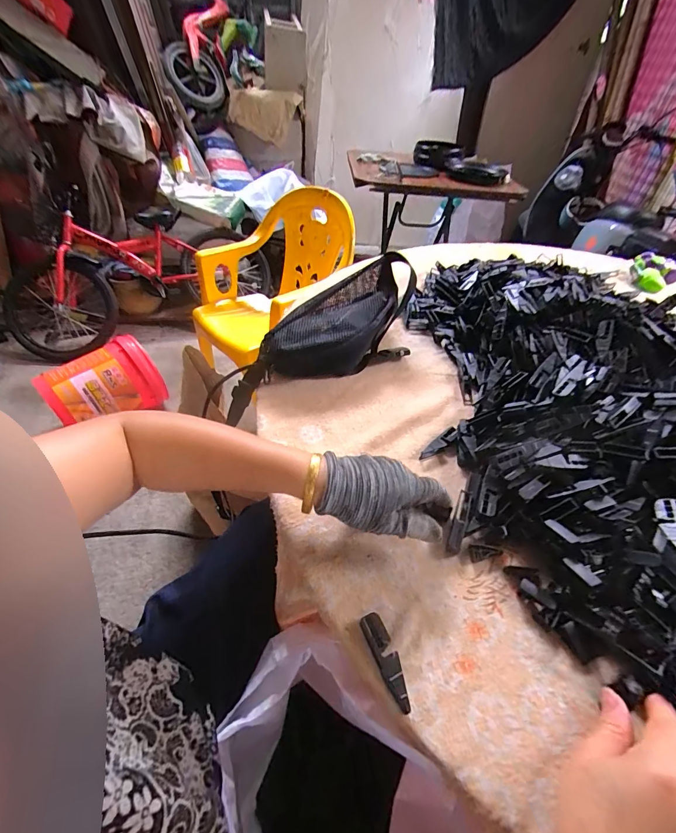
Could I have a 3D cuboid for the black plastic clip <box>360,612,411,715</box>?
[{"bbox_3d":[0.038,0.185,0.274,0.016,0.011,0.065,-17,48,-19],"label":"black plastic clip"}]

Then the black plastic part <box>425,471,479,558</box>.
[{"bbox_3d":[0.126,0.093,0.364,0.015,0.012,0.096,21,55,17],"label":"black plastic part"}]

